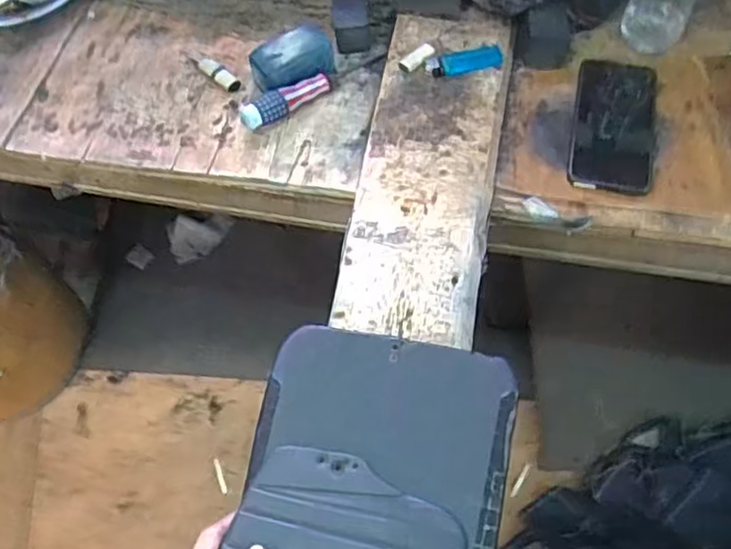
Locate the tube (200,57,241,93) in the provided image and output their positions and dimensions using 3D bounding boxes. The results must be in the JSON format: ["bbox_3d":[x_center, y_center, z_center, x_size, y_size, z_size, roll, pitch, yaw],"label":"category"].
[{"bbox_3d":[-0.161,-0.221,0.753,0.017,0.014,0.066,-41,66,-18],"label":"tube"}]

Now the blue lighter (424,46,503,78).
[{"bbox_3d":[0.103,-0.226,0.717,0.079,0.011,0.029,-11,61,-3],"label":"blue lighter"}]

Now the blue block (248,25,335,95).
[{"bbox_3d":[-0.080,-0.224,0.729,0.087,0.049,0.058,-33,64,-14],"label":"blue block"}]

